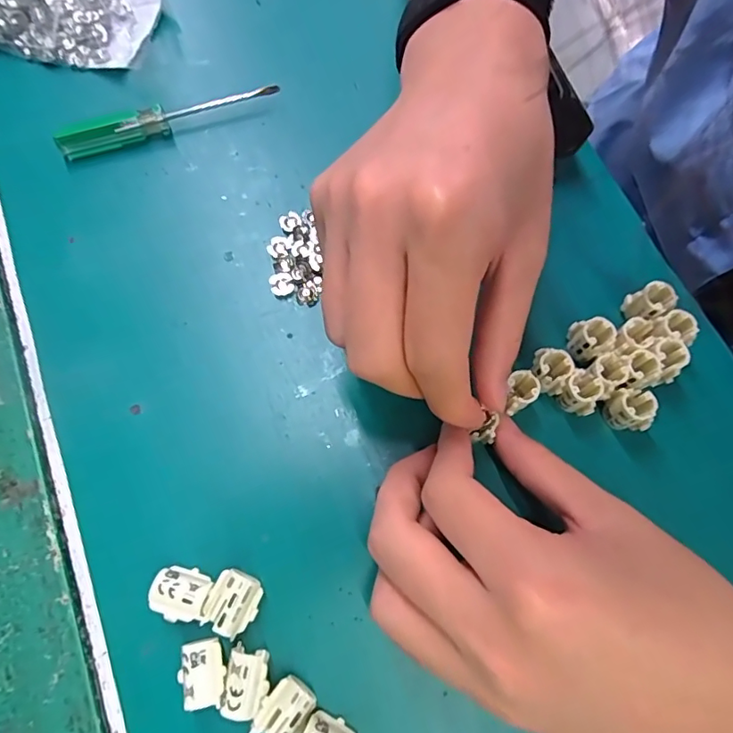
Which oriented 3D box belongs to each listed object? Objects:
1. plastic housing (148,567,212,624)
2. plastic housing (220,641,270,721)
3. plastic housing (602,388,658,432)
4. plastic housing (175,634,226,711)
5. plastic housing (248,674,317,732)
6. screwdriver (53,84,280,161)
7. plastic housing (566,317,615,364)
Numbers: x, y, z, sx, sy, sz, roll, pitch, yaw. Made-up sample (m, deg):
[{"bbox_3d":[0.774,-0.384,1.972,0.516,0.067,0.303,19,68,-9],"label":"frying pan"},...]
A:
[{"bbox_3d":[-0.073,0.090,0.209,0.021,0.014,0.019,5,71,-1],"label":"plastic housing"},{"bbox_3d":[-0.045,0.119,0.201,0.016,0.016,0.023,5,71,-1],"label":"plastic housing"},{"bbox_3d":[0.114,0.021,0.232,0.015,0.025,0.018,-7,72,-5],"label":"plastic housing"},{"bbox_3d":[-0.062,0.116,0.200,0.016,0.015,0.022,-10,72,-6],"label":"plastic housing"},{"bbox_3d":[-0.031,0.129,0.198,0.016,0.019,0.023,36,73,9],"label":"plastic housing"},{"bbox_3d":[-0.105,-0.134,0.283,0.115,0.015,0.010,-19,73,-9],"label":"screwdriver"},{"bbox_3d":[0.102,-0.012,0.240,0.017,0.016,0.016,1,71,-2],"label":"plastic housing"}]

